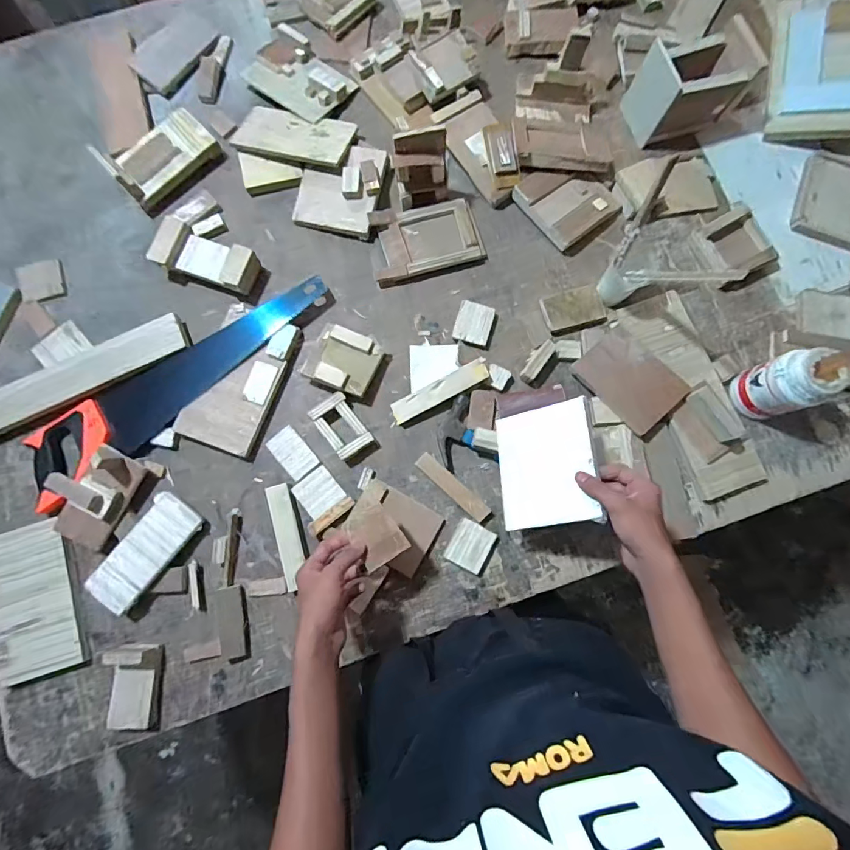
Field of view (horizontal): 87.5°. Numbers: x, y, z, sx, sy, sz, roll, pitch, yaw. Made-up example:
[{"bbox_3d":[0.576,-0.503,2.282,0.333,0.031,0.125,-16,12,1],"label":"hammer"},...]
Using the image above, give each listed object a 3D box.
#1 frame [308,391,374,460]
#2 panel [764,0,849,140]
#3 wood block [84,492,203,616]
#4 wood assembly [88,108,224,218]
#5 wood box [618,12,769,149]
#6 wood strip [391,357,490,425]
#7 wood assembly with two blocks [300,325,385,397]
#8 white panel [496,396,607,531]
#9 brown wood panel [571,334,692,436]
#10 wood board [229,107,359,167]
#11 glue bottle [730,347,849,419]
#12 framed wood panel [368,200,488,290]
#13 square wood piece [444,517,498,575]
[{"bbox_3d":[-0.127,0.002,0.676,0.058,0.025,0.092,-36,82,-6],"label":"frame"},{"bbox_3d":[0.721,-0.620,0.761,0.218,0.041,0.272,11,82,20],"label":"panel"},{"bbox_3d":[-0.403,0.184,0.644,0.079,0.028,0.162,34,82,5],"label":"wood block"},{"bbox_3d":[-0.434,-0.447,0.726,0.170,0.066,0.094,-44,83,-7],"label":"wood assembly"},{"bbox_3d":[0.432,-0.559,0.731,0.158,0.109,0.109,-21,81,-4],"label":"wood box"},{"bbox_3d":[0.023,-0.051,0.678,0.158,0.011,0.034,-27,92,4],"label":"wood strip"},{"bbox_3d":[-0.124,-0.099,0.687,0.103,0.037,0.101,23,81,3],"label":"wood assembly with two blocks"},{"bbox_3d":[0.160,0.052,0.592,0.130,0.007,0.158,-16,66,36],"label":"white panel"},{"bbox_3d":[0.308,-0.067,0.663,0.098,0.007,0.143,-44,85,9],"label":"brown wood panel"},{"bbox_3d":[-0.220,-0.482,0.742,0.194,0.012,0.096,14,72,9],"label":"wood board"},{"bbox_3d":[0.511,-0.055,0.635,0.065,0.131,0.079,-15,81,-3],"label":"glue bottle"},{"bbox_3d":[0.000,-0.305,0.731,0.179,0.027,0.115,-16,81,-3],"label":"framed wood panel"},{"bbox_3d":[0.068,0.179,0.656,0.058,0.019,0.066,29,81,4],"label":"square wood piece"}]

